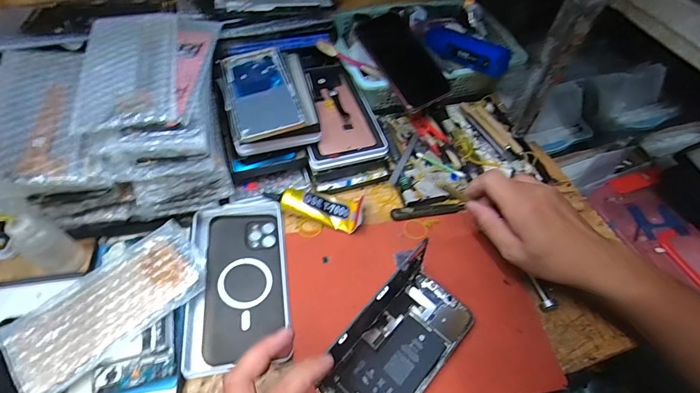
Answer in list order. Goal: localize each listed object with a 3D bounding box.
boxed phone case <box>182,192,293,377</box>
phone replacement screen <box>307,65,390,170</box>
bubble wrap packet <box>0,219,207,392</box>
[{"bbox_3d":[-0.121,0.086,0.395,0.100,0.018,0.183,-6,55,-8],"label":"boxed phone case"},{"bbox_3d":[-0.021,-0.114,0.493,0.098,0.012,0.164,-13,61,-12],"label":"phone replacement screen"},{"bbox_3d":[-0.232,0.104,0.360,0.089,0.018,0.176,40,62,22],"label":"bubble wrap packet"}]

